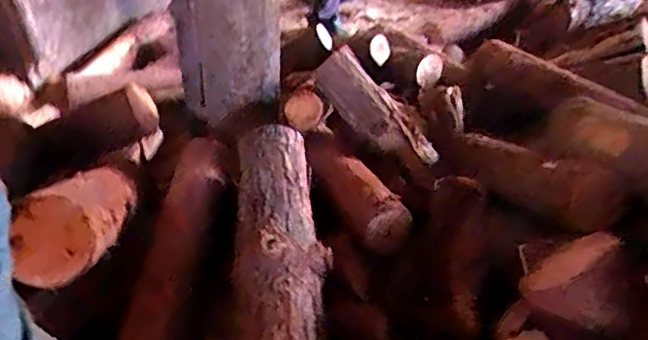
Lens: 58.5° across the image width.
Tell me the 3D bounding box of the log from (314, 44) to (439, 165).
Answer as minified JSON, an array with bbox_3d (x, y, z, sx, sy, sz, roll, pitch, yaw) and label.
[{"bbox_3d":[0.114,-0.127,1.203,0.309,0.119,0.062,44,55,15],"label":"log"}]

